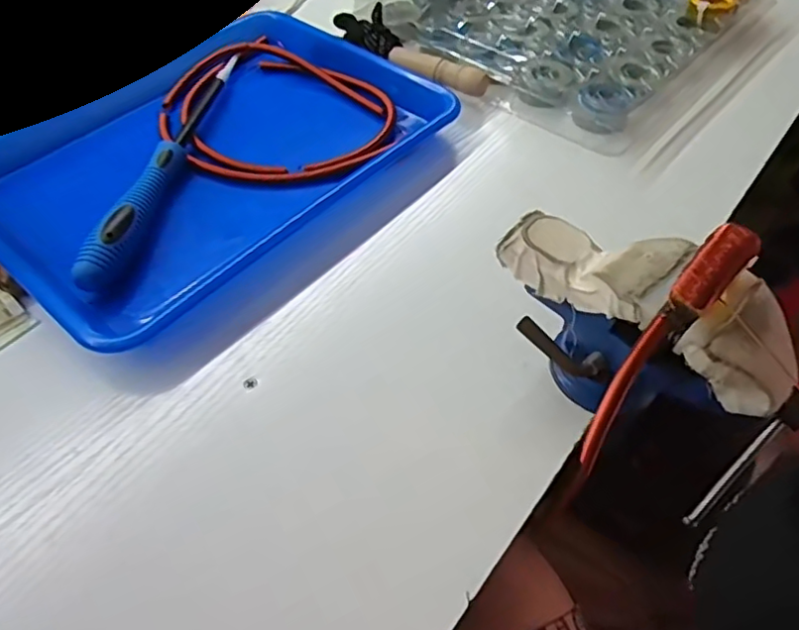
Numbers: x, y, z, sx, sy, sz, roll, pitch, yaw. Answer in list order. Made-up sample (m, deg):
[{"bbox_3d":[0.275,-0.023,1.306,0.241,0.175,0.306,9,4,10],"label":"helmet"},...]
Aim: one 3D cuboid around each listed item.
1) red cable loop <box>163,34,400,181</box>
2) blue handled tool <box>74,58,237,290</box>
[{"bbox_3d":[-0.111,-0.170,0.498,0.204,0.018,0.156,30,58,20],"label":"red cable loop"},{"bbox_3d":[-0.174,-0.124,0.453,0.023,0.033,0.267,7,53,4],"label":"blue handled tool"}]

